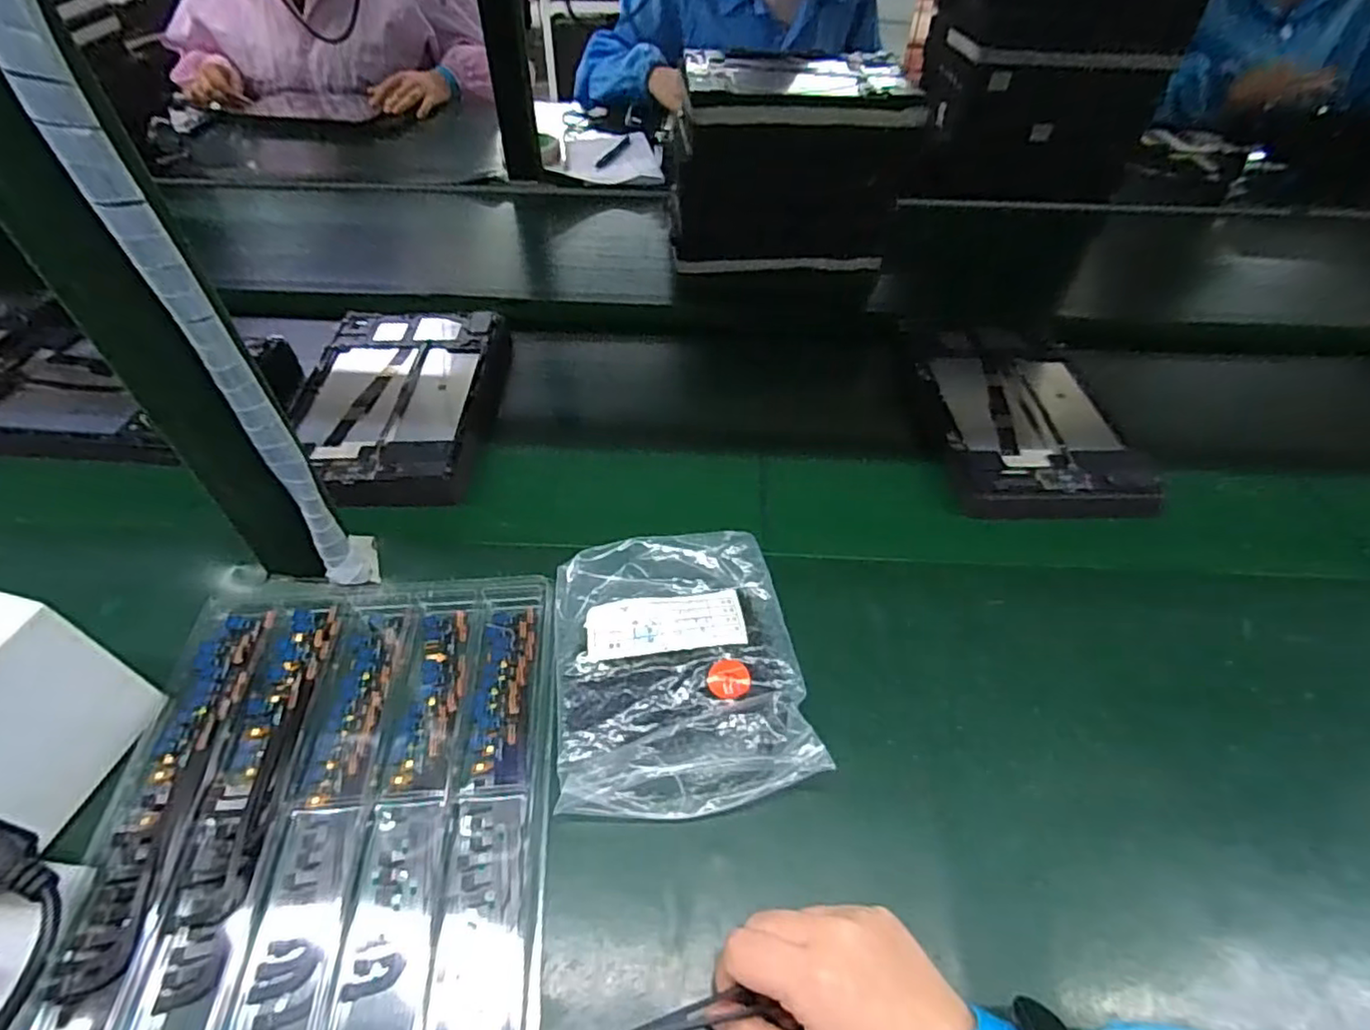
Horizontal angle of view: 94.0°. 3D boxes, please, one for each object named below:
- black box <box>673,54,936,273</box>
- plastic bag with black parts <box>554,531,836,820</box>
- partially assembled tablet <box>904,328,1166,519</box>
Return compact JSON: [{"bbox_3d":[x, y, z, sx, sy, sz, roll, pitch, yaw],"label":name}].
[{"bbox_3d":[0.116,-0.407,0.748,0.248,0.190,0.139,0,49,-1],"label":"black box"},{"bbox_3d":[-0.005,0.085,0.385,0.141,0.031,0.170,-5,49,-6],"label":"plastic bag with black parts"},{"bbox_3d":[0.290,-0.092,0.553,0.154,0.024,0.236,2,49,0],"label":"partially assembled tablet"}]

